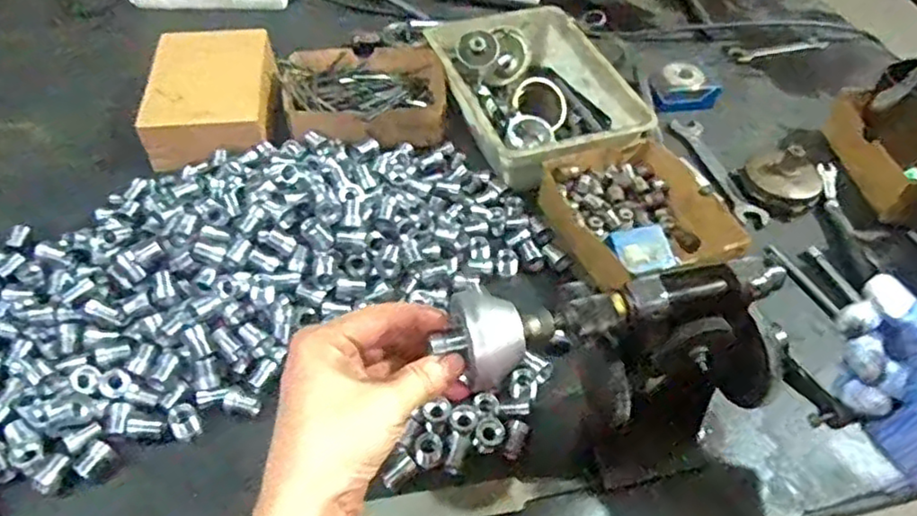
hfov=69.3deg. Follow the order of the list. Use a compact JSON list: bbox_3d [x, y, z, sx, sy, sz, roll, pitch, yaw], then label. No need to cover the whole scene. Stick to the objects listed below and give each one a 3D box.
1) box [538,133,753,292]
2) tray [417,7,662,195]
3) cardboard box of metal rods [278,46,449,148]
[{"bbox_3d":[0.175,-0.035,0.628,0.154,0.049,0.171,-16,50,-18],"label":"box"},{"bbox_3d":[0.076,-0.182,0.737,0.169,0.070,0.251,-15,50,-16],"label":"tray"},{"bbox_3d":[-0.102,-0.185,0.742,0.174,0.038,0.143,-2,47,-5],"label":"cardboard box of metal rods"}]

